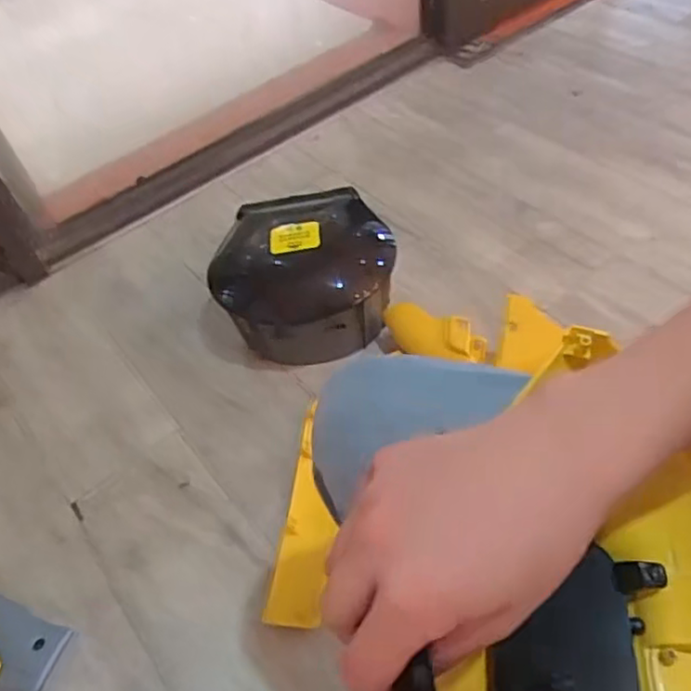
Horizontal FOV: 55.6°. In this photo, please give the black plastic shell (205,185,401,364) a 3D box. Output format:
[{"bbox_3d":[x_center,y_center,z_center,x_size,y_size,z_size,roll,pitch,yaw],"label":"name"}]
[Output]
[{"bbox_3d":[-0.069,-0.121,1.134,0.299,0.181,0.273,-5,50,6],"label":"black plastic shell"}]

